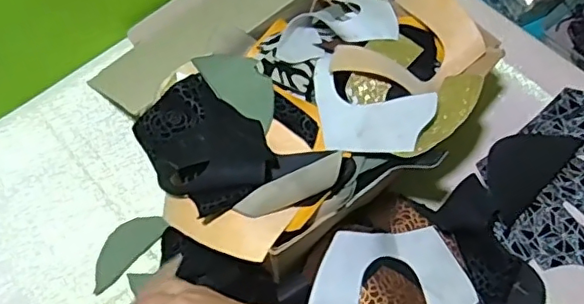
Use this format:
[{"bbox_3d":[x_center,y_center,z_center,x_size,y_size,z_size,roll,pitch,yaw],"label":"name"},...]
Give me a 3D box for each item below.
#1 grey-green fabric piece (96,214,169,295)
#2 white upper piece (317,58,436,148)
[{"bbox_3d":[-0.178,0.102,0.612,0.041,0.005,0.097,35,61,18],"label":"grey-green fabric piece"},{"bbox_3d":[0.067,-0.040,0.540,0.120,0.030,0.079,24,65,15],"label":"white upper piece"}]

